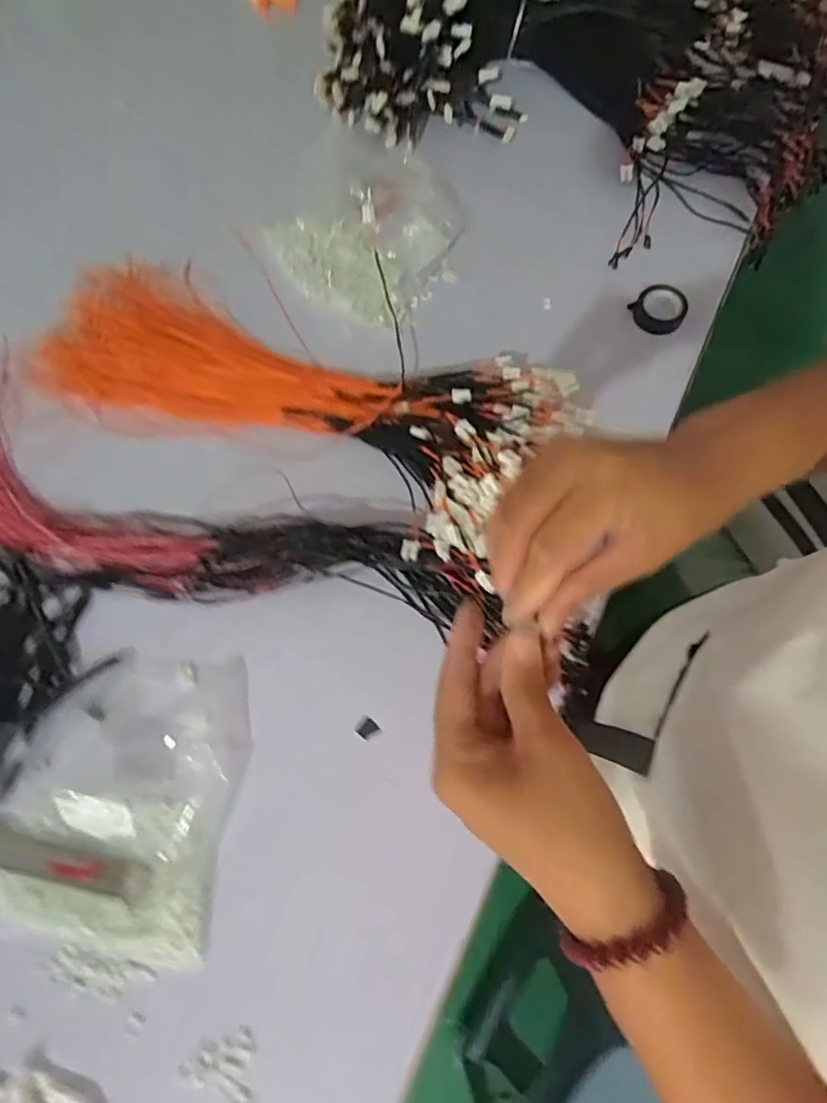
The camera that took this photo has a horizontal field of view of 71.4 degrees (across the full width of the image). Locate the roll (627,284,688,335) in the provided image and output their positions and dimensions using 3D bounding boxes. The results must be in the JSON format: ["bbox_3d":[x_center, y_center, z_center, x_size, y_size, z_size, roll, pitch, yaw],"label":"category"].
[{"bbox_3d":[0.285,-0.281,0.666,0.064,0.019,0.060,-1,71,2],"label":"roll"}]

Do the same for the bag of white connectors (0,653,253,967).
[{"bbox_3d":[-0.256,0.211,0.500,0.194,0.043,0.246,6,72,4],"label":"bag of white connectors"}]

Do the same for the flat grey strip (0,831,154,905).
[{"bbox_3d":[-0.385,0.256,0.505,0.325,0.011,0.029,10,72,5],"label":"flat grey strip"}]

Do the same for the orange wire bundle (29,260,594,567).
[{"bbox_3d":[-0.141,-0.181,0.622,0.626,0.061,0.267,17,73,7],"label":"orange wire bundle"}]

